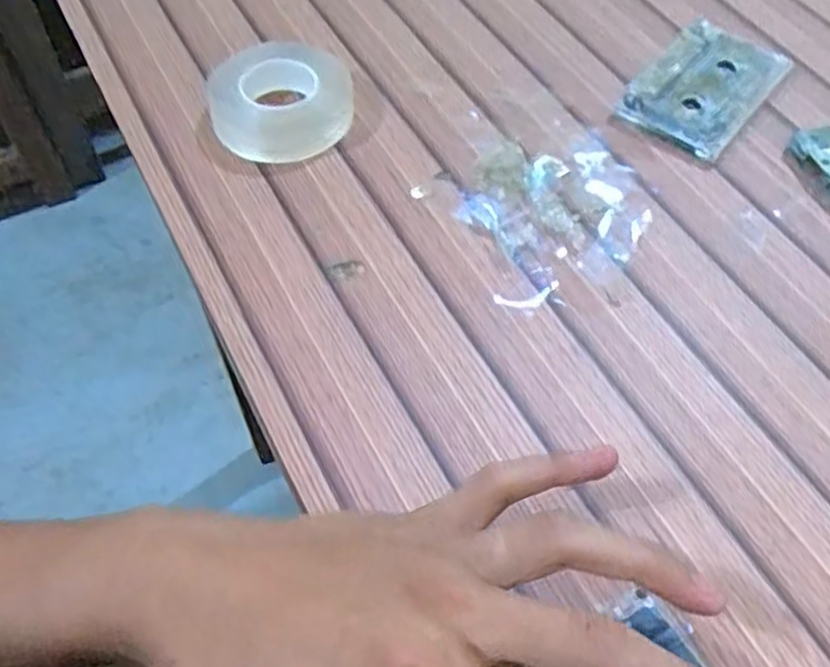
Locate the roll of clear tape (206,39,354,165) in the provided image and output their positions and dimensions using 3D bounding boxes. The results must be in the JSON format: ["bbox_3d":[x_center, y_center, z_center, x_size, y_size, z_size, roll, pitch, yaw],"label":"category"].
[{"bbox_3d":[-0.073,-0.128,0.433,0.076,0.024,0.076,0,56,0],"label":"roll of clear tape"}]

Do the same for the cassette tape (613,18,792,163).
[{"bbox_3d":[0.167,-0.143,0.449,0.061,0.011,0.106,34,62,20],"label":"cassette tape"}]

